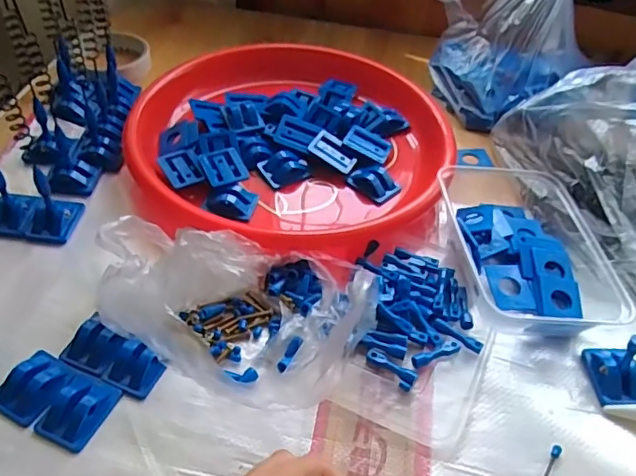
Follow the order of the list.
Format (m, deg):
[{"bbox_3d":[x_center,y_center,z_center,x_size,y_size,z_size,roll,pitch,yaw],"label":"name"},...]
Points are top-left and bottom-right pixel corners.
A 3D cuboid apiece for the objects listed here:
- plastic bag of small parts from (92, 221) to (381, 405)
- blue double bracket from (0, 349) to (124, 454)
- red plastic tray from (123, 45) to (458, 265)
[{"bbox_3d":[-0.060,0.045,0.386,0.190,0.051,0.111,10,46,4],"label":"plastic bag of small parts"},{"bbox_3d":[-0.164,0.099,0.349,0.067,0.015,0.044,21,48,14],"label":"blue double bracket"},{"bbox_3d":[-0.026,-0.100,0.532,0.288,0.043,0.285,-8,47,-13],"label":"red plastic tray"}]

